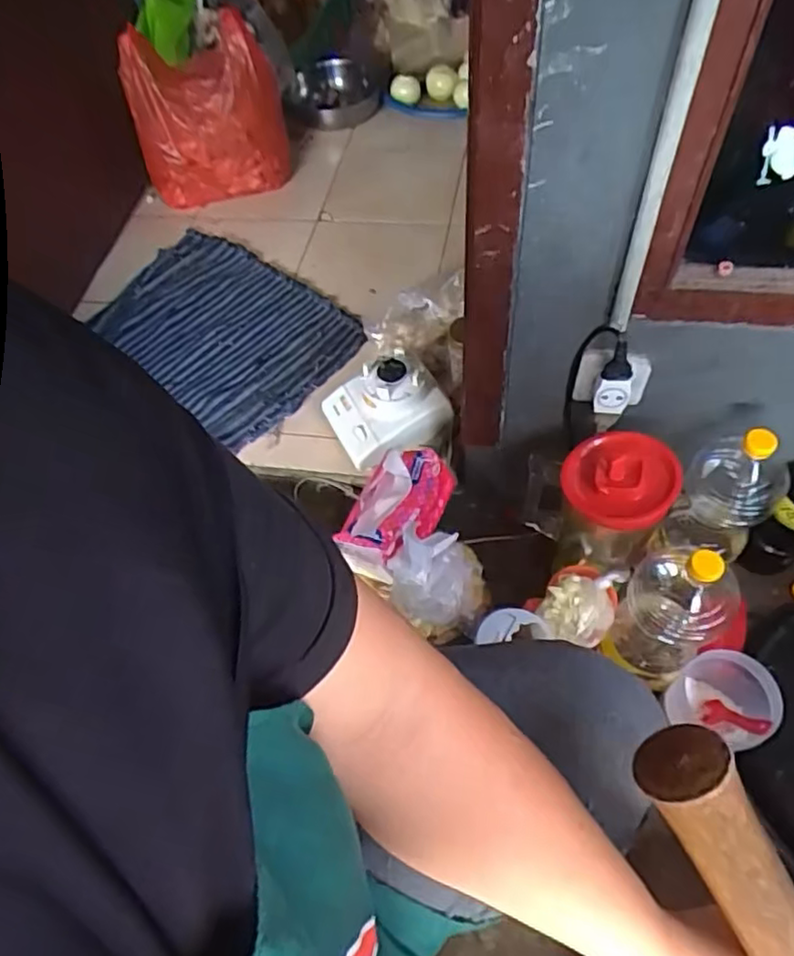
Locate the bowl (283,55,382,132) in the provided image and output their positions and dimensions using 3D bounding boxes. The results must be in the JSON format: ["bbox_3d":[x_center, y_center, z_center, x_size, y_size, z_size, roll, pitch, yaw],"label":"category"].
[{"bbox_3d":[-0.138,-0.851,1.424,0.201,0.070,0.201,-1,57,5],"label":"bowl"}]

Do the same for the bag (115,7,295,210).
[{"bbox_3d":[-0.373,-0.720,1.271,0.285,0.287,0.117,-11,56,-2],"label":"bag"}]

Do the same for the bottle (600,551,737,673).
[{"bbox_3d":[0.303,0.152,0.723,0.101,0.265,0.087,35,66,25],"label":"bottle"}]

